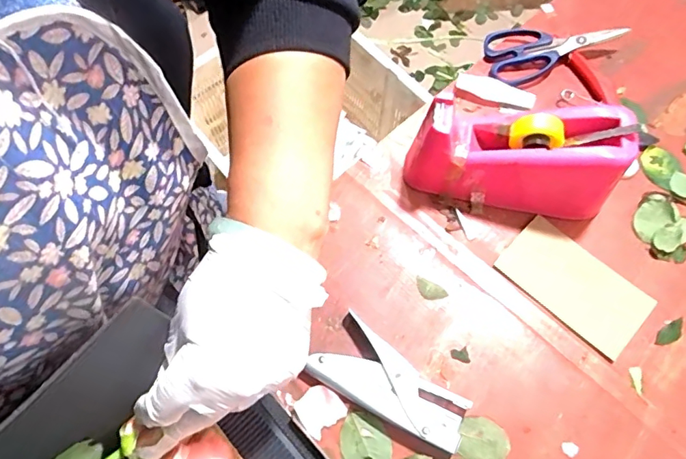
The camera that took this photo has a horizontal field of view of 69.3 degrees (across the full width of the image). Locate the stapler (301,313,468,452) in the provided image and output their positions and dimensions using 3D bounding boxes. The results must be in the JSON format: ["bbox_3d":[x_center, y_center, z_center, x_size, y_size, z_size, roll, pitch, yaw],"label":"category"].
[{"bbox_3d":[0.044,0.141,0.453,0.140,0.022,0.065,30,71,15],"label":"stapler"}]

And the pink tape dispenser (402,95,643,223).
[{"bbox_3d":[0.168,-0.076,0.504,0.205,0.101,0.077,9,67,7],"label":"pink tape dispenser"}]

